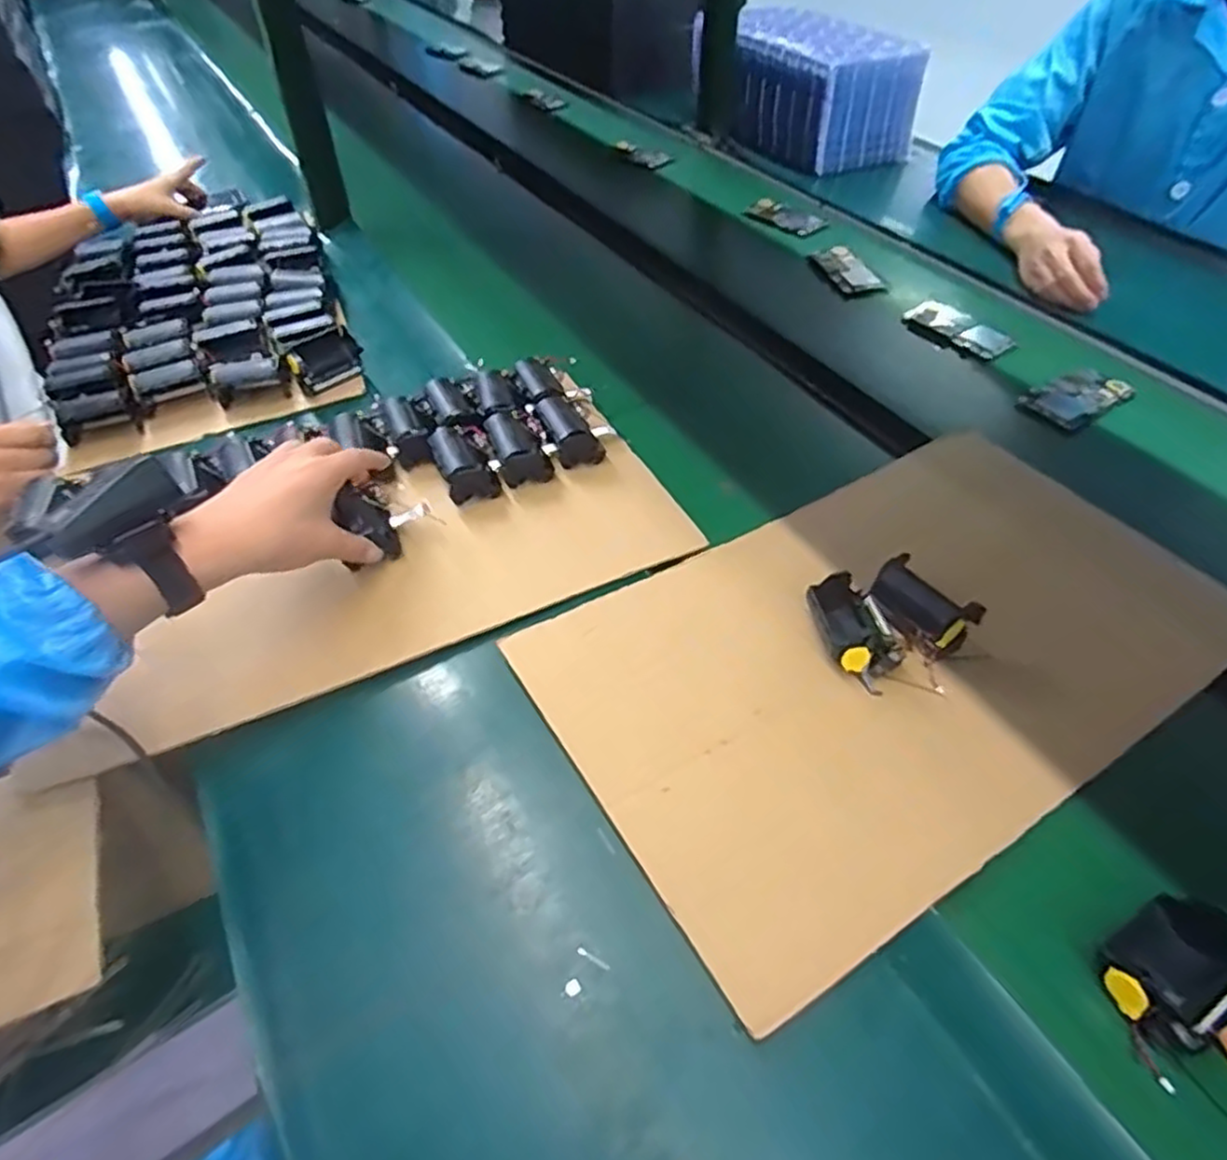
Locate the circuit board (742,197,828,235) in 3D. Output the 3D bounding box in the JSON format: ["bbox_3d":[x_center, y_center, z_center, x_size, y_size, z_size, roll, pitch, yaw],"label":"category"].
[{"bbox_3d":[0.266,-0.559,1.090,0.125,0.010,0.074,32,56,23],"label":"circuit board"}]

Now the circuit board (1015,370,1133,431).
[{"bbox_3d":[0.501,-0.201,0.764,0.117,0.013,0.069,-30,57,-24],"label":"circuit board"}]

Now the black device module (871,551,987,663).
[{"bbox_3d":[0.230,0.020,0.533,0.036,0.049,0.071,-25,55,-21],"label":"black device module"}]

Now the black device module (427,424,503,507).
[{"bbox_3d":[-0.137,-0.103,0.652,0.046,0.043,0.071,-20,53,-18],"label":"black device module"}]

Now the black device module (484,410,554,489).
[{"bbox_3d":[-0.088,-0.120,0.666,0.048,0.043,0.067,-15,52,-14],"label":"black device module"}]

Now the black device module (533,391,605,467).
[{"bbox_3d":[-0.045,-0.144,0.683,0.043,0.046,0.073,-25,55,-21],"label":"black device module"}]

